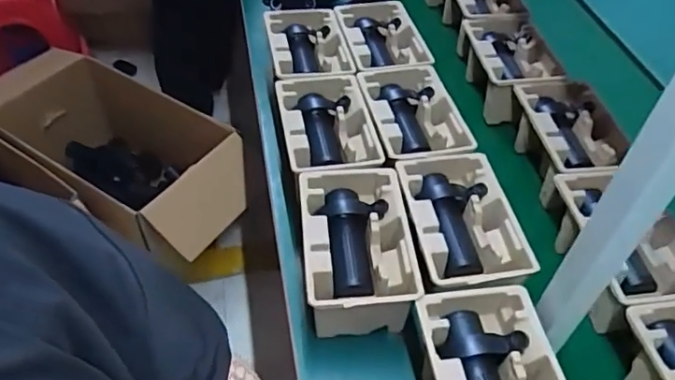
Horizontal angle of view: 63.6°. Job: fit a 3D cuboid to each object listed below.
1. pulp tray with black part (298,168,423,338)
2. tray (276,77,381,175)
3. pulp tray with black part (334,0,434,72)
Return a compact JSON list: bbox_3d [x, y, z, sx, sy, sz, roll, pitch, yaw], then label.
[{"bbox_3d":[0.025,0.084,0.767,0.147,0.087,0.227,-3,48,-5],"label":"pulp tray with black part"},{"bbox_3d":[-0.016,-0.102,0.893,0.143,0.055,0.223,-7,49,-9],"label":"tray"},{"bbox_3d":[0.085,-0.289,1.070,0.150,0.056,0.235,-8,49,-10],"label":"pulp tray with black part"}]

